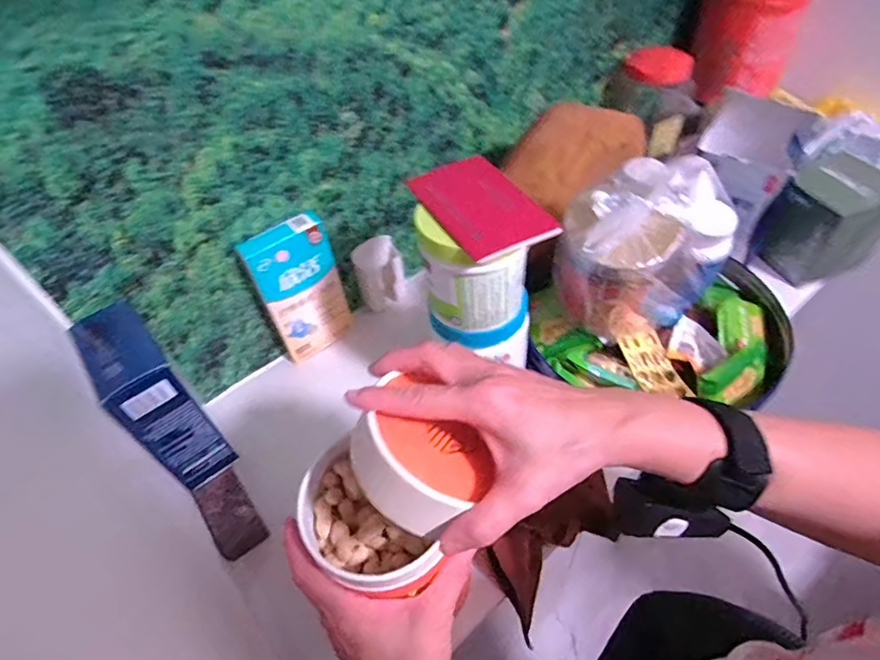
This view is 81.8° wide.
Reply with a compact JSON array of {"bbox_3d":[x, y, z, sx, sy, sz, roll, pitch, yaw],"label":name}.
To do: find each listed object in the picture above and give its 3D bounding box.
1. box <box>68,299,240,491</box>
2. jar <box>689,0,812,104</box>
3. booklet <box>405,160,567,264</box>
[{"bbox_3d":[-0.274,0.063,0.489,0.057,0.143,0.125,-36,55,-23],"label":"box"},{"bbox_3d":[0.490,-0.476,0.808,0.137,0.165,0.114,24,55,24],"label":"jar"},{"bbox_3d":[0.034,-0.107,0.429,0.079,0.008,0.125,-27,57,-15],"label":"booklet"}]

